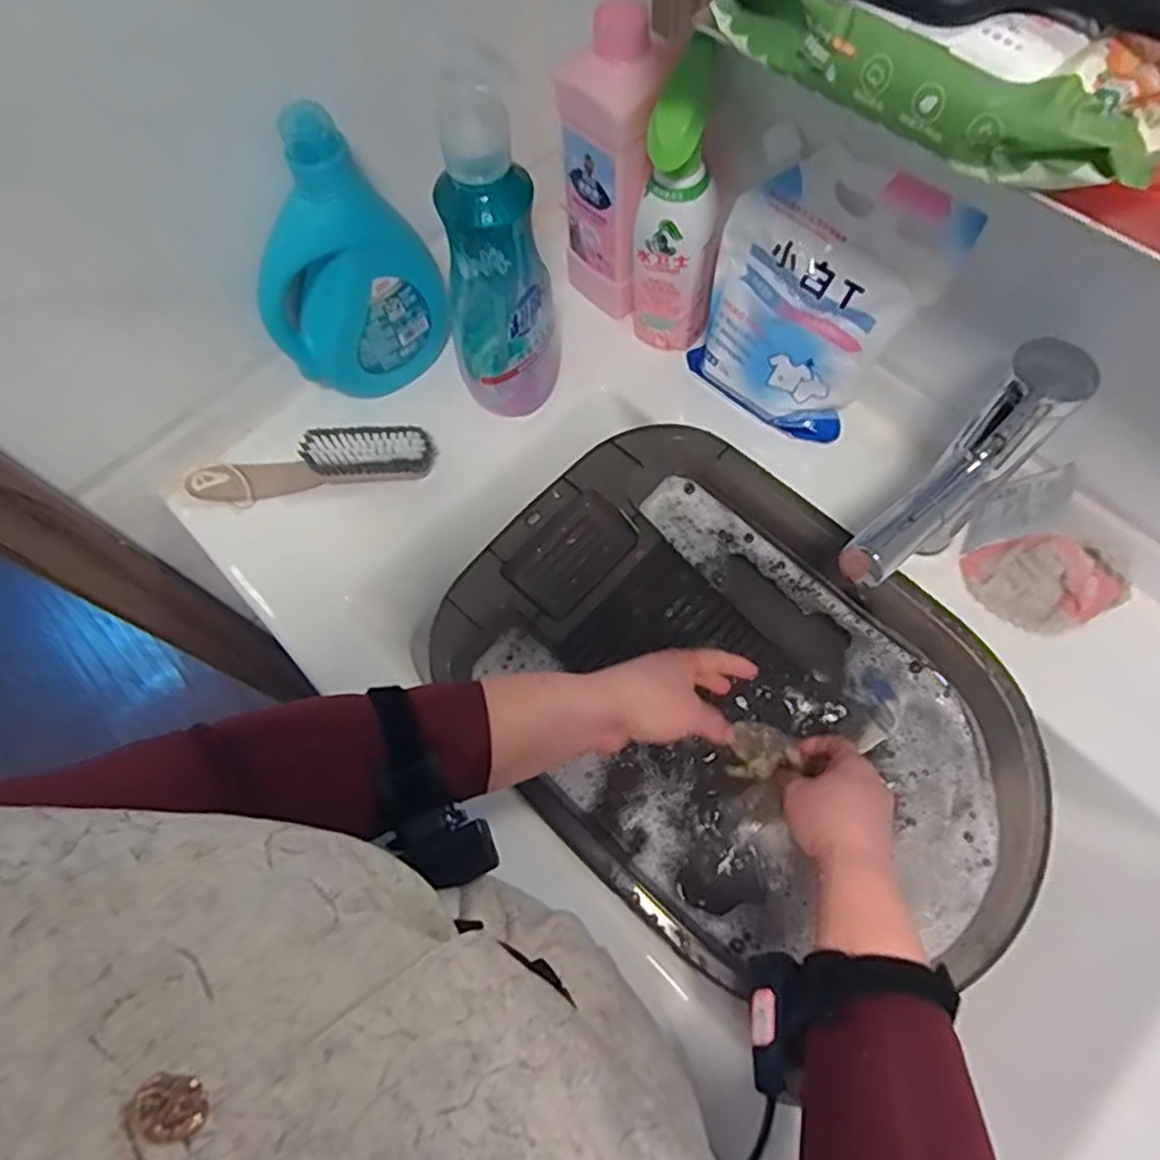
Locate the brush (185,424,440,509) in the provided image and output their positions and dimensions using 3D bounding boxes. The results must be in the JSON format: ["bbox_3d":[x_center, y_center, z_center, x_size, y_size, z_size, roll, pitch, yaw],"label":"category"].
[{"bbox_3d":[-0.236,-0.100,0.613,0.215,0.051,0.039,-8,67,0],"label":"brush"}]

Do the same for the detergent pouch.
[{"bbox_3d":[0.175,-0.213,0.550,0.164,0.194,0.080,38,74,17],"label":"detergent pouch"}]

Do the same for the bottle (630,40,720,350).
[{"bbox_3d":[0.080,-0.292,0.573,0.068,0.231,0.074,3,68,5],"label":"bottle"}]

